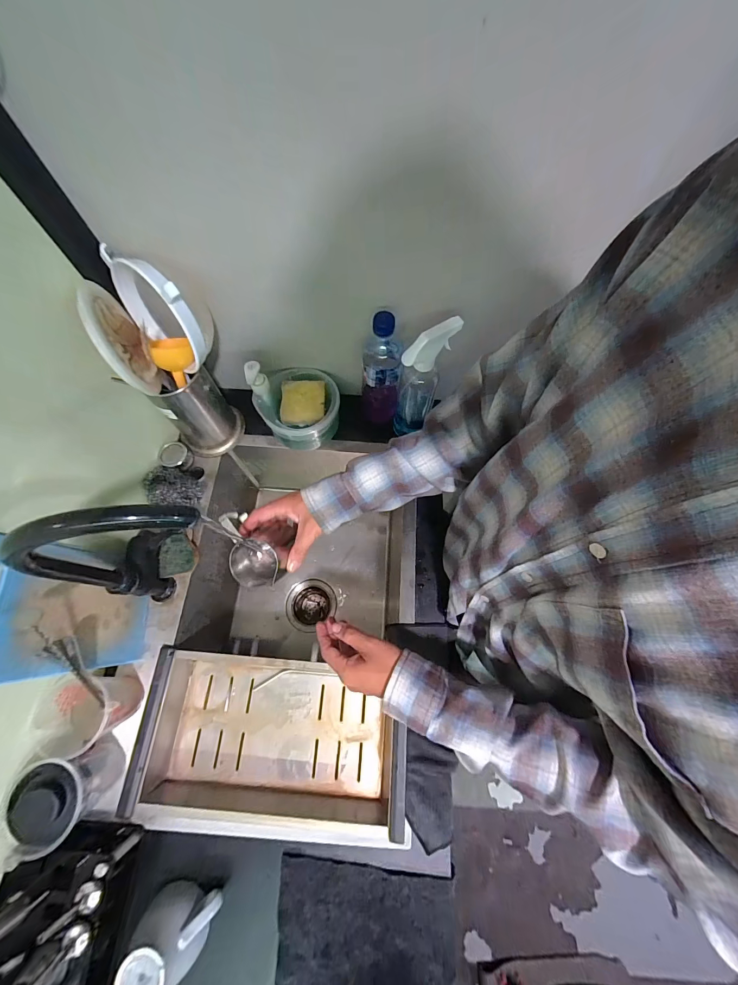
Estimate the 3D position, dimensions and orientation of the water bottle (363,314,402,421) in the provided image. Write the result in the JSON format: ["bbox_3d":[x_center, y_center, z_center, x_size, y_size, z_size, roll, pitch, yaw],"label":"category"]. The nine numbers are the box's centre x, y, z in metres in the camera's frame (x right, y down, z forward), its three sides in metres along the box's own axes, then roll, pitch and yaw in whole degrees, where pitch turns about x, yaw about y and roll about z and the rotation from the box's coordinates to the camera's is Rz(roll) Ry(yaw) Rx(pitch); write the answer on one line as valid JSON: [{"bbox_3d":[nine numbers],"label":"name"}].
[{"bbox_3d":[0.022,-0.211,0.574,0.064,0.216,0.072,4,68,2],"label":"water bottle"}]

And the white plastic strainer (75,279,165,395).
[{"bbox_3d":[-0.324,-0.201,0.442,0.017,0.139,0.118,-19,32,0],"label":"white plastic strainer"}]

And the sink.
[{"bbox_3d":[-0.130,0.219,0.650,0.392,0.242,0.591,4,68,2],"label":"sink"}]

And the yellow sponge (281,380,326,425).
[{"bbox_3d":[-0.119,-0.166,0.609,0.077,0.027,0.080,-1,68,0],"label":"yellow sponge"}]

